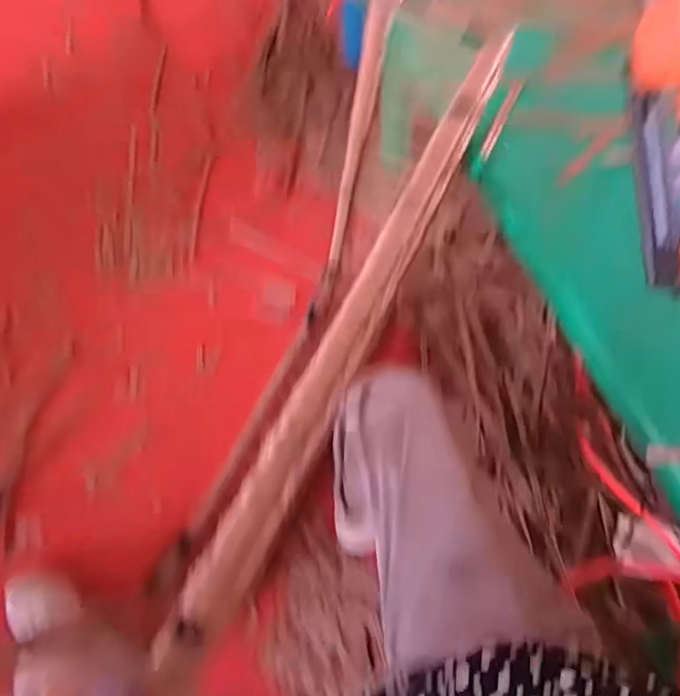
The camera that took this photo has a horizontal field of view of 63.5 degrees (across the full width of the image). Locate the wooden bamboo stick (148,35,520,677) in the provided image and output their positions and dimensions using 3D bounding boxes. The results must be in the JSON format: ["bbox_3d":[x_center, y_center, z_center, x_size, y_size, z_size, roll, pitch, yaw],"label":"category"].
[{"bbox_3d":[0.023,-0.039,0.397,0.027,0.028,0.507,24,70,12],"label":"wooden bamboo stick"}]

